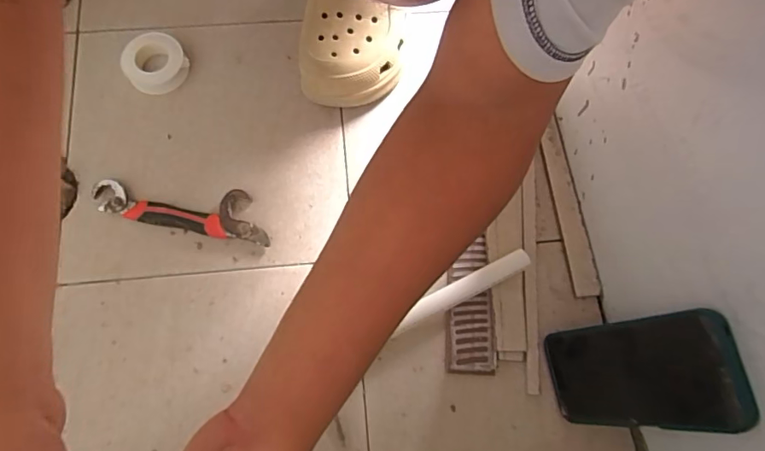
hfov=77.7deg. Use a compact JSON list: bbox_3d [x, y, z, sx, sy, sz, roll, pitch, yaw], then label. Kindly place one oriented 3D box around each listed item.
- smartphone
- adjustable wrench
[{"bbox_3d":[0.205,0.121,0.395,0.019,0.175,0.084,15,66,-14],"label":"smartphone"},{"bbox_3d":[-0.208,-0.020,0.499,0.184,0.016,0.050,11,74,1],"label":"adjustable wrench"}]

